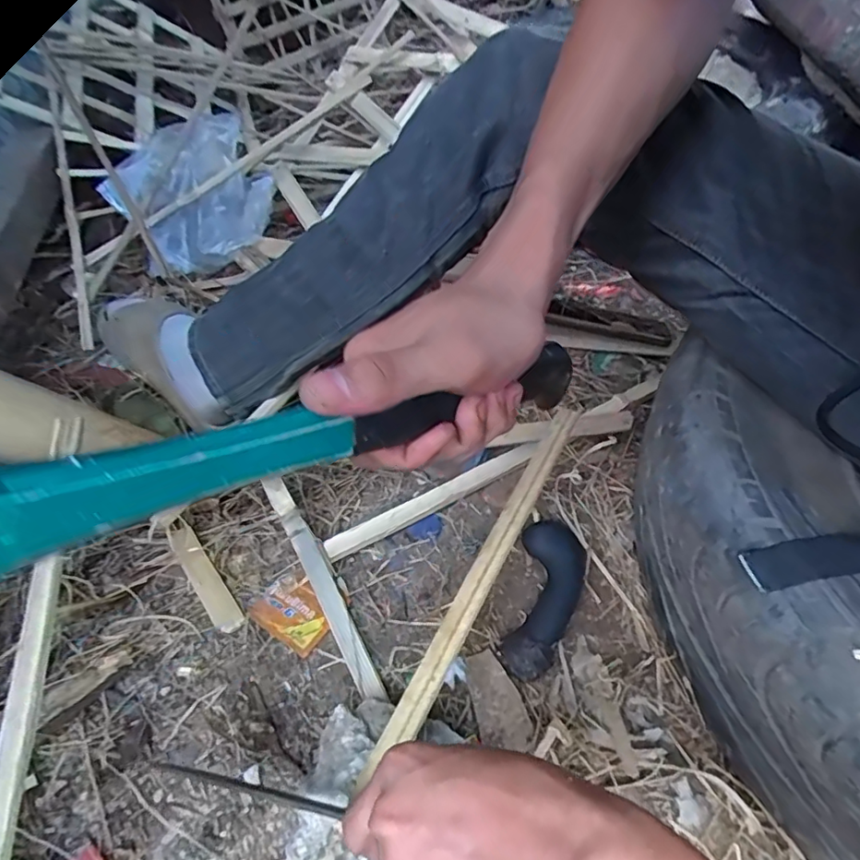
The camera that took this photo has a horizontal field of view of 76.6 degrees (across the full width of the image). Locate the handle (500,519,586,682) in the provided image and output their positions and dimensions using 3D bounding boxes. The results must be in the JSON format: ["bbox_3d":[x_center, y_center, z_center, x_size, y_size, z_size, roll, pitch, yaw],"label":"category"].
[{"bbox_3d":[0.099,0.137,0.460,0.054,0.033,0.145,11,52,12],"label":"handle"}]

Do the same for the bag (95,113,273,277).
[{"bbox_3d":[-0.373,-0.370,0.849,0.230,0.136,0.206,-24,53,-15],"label":"bag"}]

